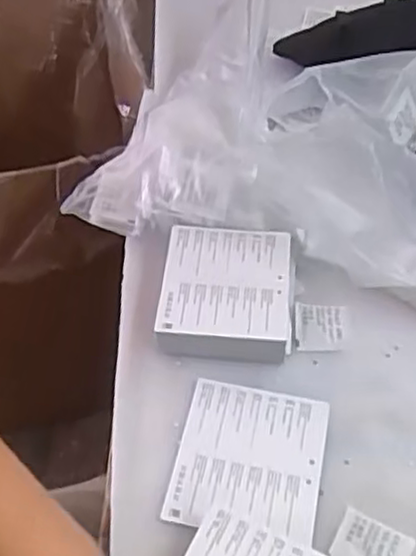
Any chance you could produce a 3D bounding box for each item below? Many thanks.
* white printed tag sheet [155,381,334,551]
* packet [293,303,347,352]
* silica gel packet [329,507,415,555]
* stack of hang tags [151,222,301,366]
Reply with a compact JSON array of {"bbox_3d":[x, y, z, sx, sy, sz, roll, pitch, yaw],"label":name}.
[{"bbox_3d":[0.026,0.112,0.439,0.089,0.004,0.097,10,49,9],"label":"white printed tag sheet"},{"bbox_3d":[0.081,0.035,0.502,0.037,0.004,0.040,5,49,5],"label":"packet"},{"bbox_3d":[0.093,0.157,0.401,0.041,0.008,0.037,22,52,19],"label":"silica gel packet"},{"bbox_3d":[0.015,0.012,0.506,0.094,0.034,0.101,5,49,5],"label":"stack of hang tags"}]

